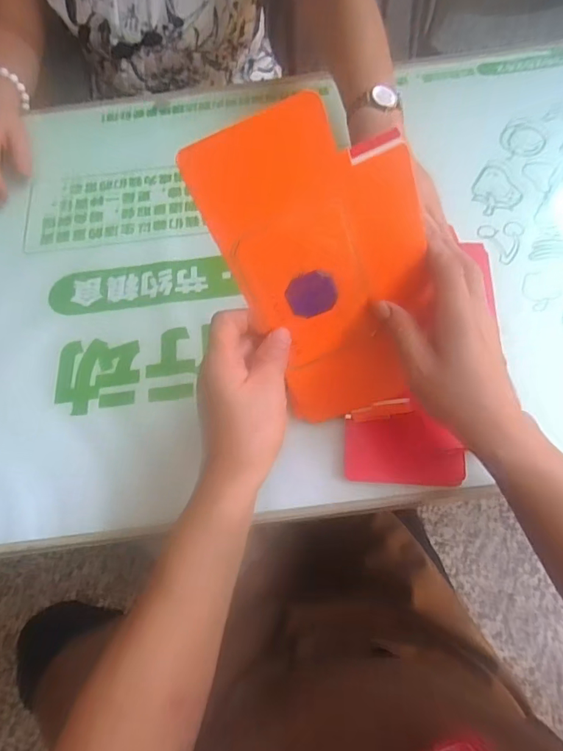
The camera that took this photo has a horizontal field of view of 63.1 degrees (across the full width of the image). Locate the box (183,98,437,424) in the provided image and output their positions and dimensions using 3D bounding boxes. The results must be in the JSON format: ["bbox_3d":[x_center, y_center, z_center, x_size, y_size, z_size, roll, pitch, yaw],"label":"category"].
[{"bbox_3d":[0.043,-0.066,0.349,0.135,0.260,0.012,-21,40,3],"label":"box"}]

